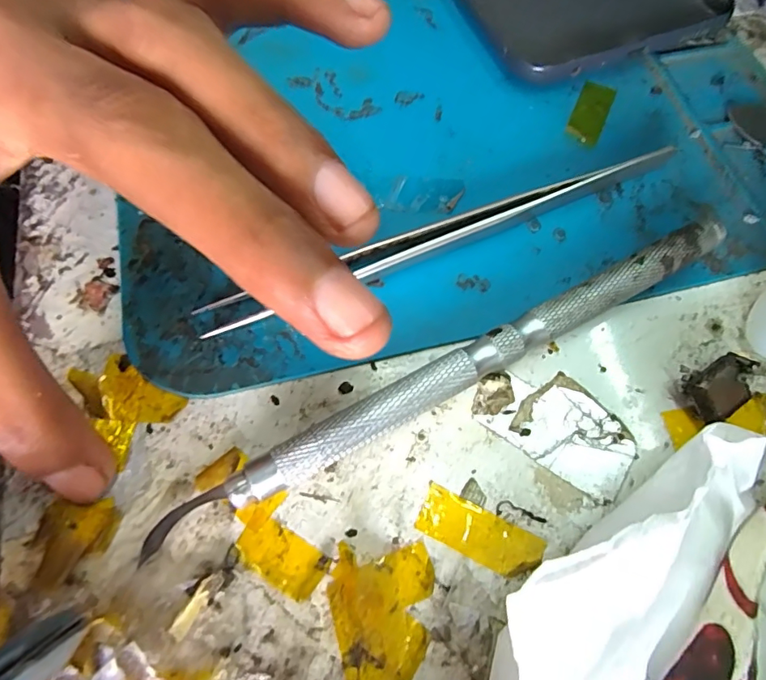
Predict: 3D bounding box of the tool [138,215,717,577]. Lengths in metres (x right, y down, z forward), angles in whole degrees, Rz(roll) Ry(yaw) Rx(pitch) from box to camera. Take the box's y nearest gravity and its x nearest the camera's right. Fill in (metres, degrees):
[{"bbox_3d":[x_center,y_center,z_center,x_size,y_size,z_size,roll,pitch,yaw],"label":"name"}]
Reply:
[{"bbox_3d":[0.018,0.007,0.112,0.145,0.009,0.008,-28,69,-11],"label":"tool"}]

